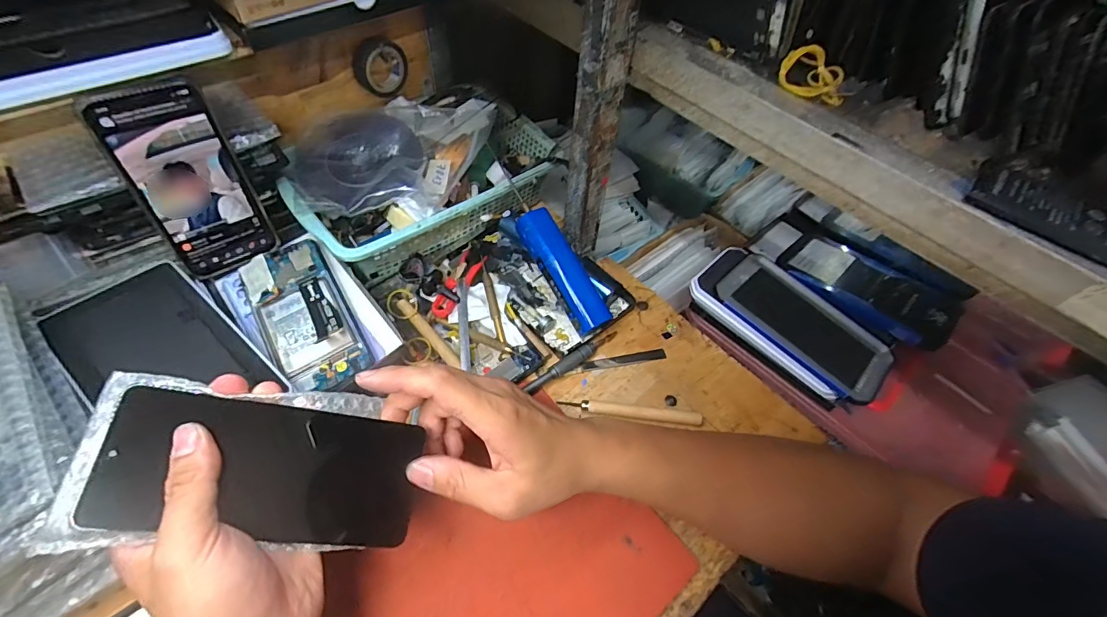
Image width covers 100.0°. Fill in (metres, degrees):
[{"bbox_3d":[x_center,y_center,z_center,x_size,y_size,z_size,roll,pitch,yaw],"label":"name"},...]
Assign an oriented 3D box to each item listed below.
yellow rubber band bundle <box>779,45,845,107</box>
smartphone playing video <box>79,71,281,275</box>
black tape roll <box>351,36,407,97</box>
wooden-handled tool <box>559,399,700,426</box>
[{"bbox_3d":[0.173,-0.156,0.308,0.043,0.023,0.027,20,56,10],"label":"yellow rubber band bundle"},{"bbox_3d":[-0.292,-0.100,0.377,0.073,0.151,0.006,-33,46,-31],"label":"smartphone playing video"},{"bbox_3d":[-0.187,-0.262,0.504,0.029,0.055,0.051,36,60,20],"label":"black tape roll"},{"bbox_3d":[0.070,0.093,0.420,0.127,0.010,0.012,7,54,0],"label":"wooden-handled tool"}]

